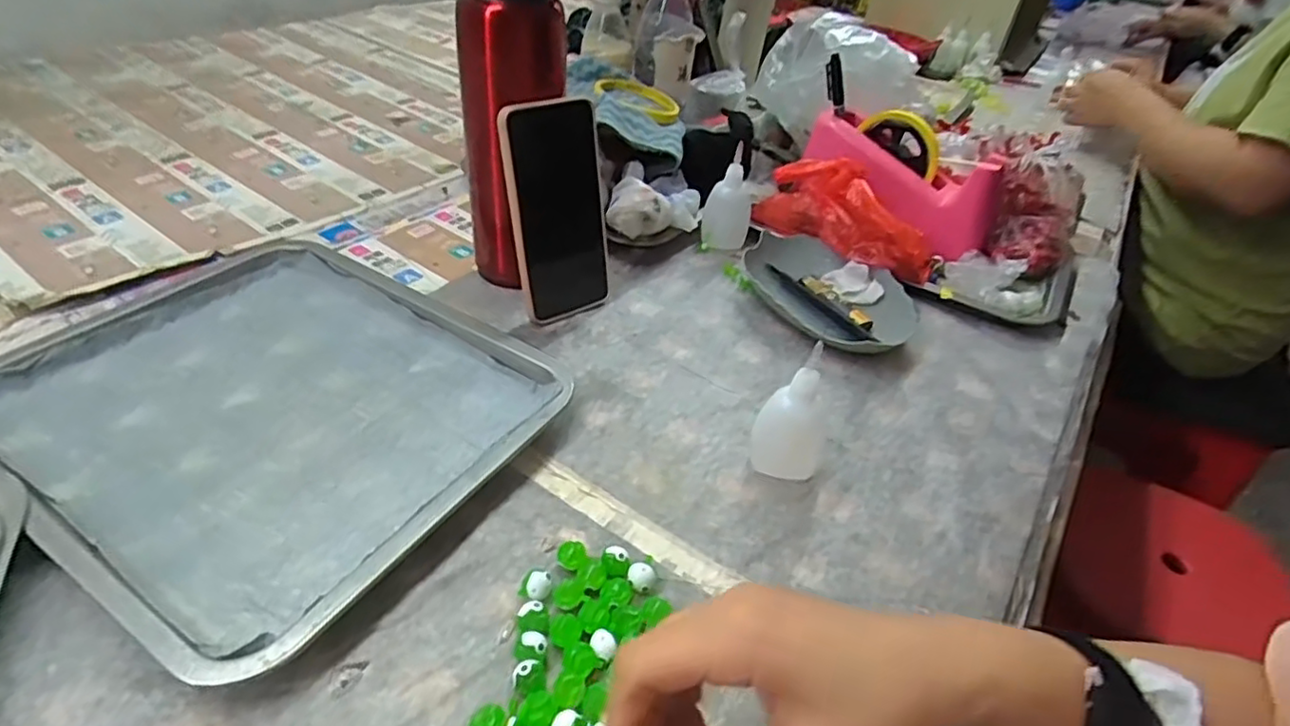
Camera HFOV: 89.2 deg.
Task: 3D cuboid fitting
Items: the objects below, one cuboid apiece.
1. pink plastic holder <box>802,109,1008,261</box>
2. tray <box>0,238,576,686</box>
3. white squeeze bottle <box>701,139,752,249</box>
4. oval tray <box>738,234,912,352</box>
[{"bbox_3d":[0.252,-0.185,0.648,0.205,0.093,0.077,37,46,13],"label":"pink plastic holder"},{"bbox_3d":[-0.242,0.021,0.421,0.322,0.023,0.257,26,43,21],"label":"tray"},{"bbox_3d":[0.083,-0.159,0.640,0.045,0.086,0.049,13,40,6],"label":"white squeeze bottle"},{"bbox_3d":[0.155,-0.064,0.577,0.105,0.030,0.163,-24,49,-33],"label":"oval tray"}]

